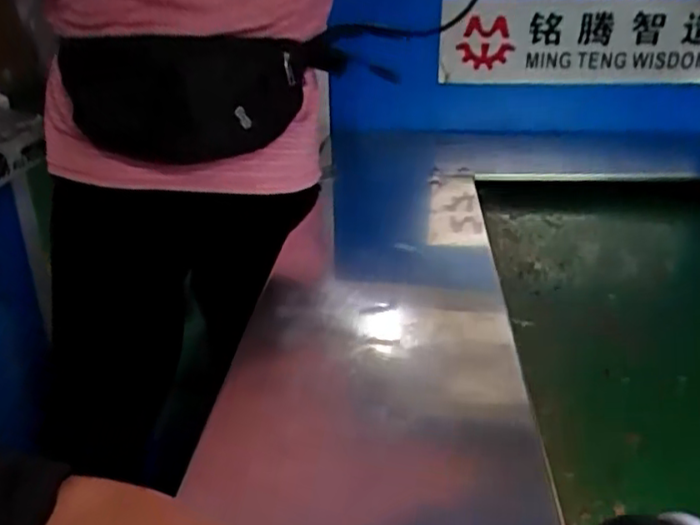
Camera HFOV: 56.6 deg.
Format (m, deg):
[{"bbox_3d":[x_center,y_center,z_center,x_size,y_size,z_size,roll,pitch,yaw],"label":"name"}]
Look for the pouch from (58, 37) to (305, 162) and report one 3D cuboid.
[{"bbox_3d":[-0.188,-0.189,0.749,0.262,0.137,0.063,-1,27,2],"label":"pouch"}]

